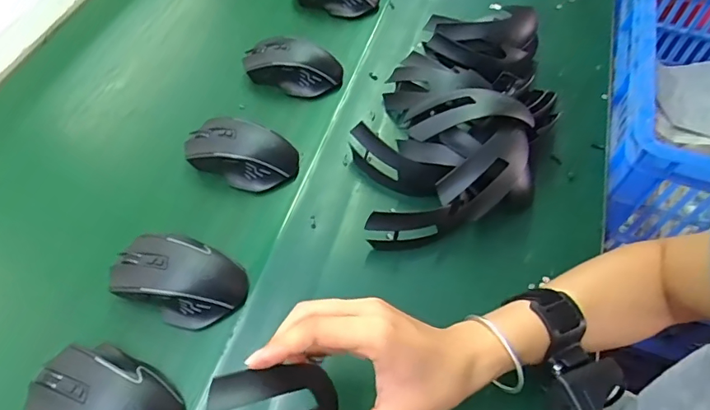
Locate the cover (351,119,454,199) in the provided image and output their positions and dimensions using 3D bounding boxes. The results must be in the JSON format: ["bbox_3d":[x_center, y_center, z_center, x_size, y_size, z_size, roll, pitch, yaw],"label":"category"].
[{"bbox_3d":[0.038,-0.040,0.482,0.104,0.048,0.023,29,61,17],"label":"cover"}]

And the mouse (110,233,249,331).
[{"bbox_3d":[-0.156,0.063,0.428,0.111,0.035,0.069,19,59,11],"label":"mouse"}]

